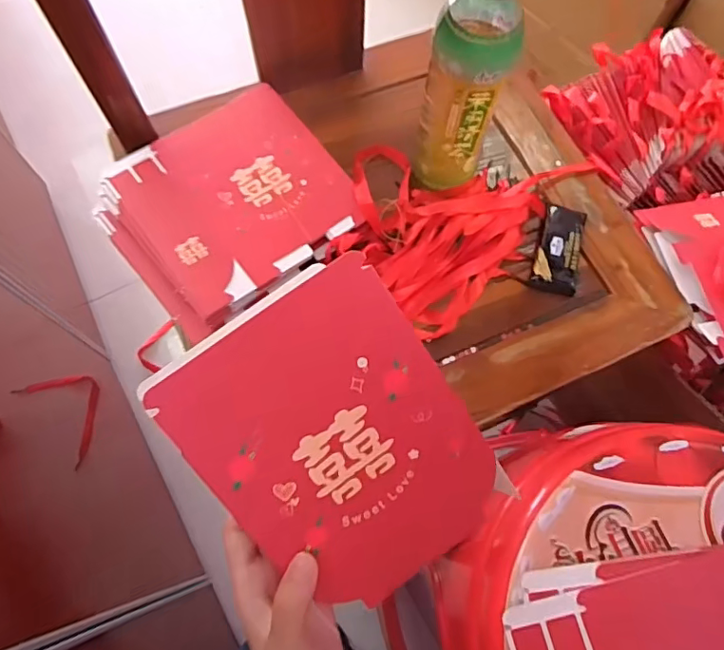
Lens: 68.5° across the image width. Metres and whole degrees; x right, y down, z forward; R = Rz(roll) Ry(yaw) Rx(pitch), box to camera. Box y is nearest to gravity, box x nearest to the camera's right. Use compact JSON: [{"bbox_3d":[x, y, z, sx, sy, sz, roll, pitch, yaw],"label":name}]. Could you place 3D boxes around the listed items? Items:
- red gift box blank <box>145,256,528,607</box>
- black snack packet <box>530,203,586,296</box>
[{"bbox_3d":[-0.008,0.064,0.278,0.127,0.006,0.174,-35,104,-4],"label":"red gift box blank"},{"bbox_3d":[0.184,-0.075,0.493,0.040,0.015,0.096,16,70,4],"label":"black snack packet"}]

